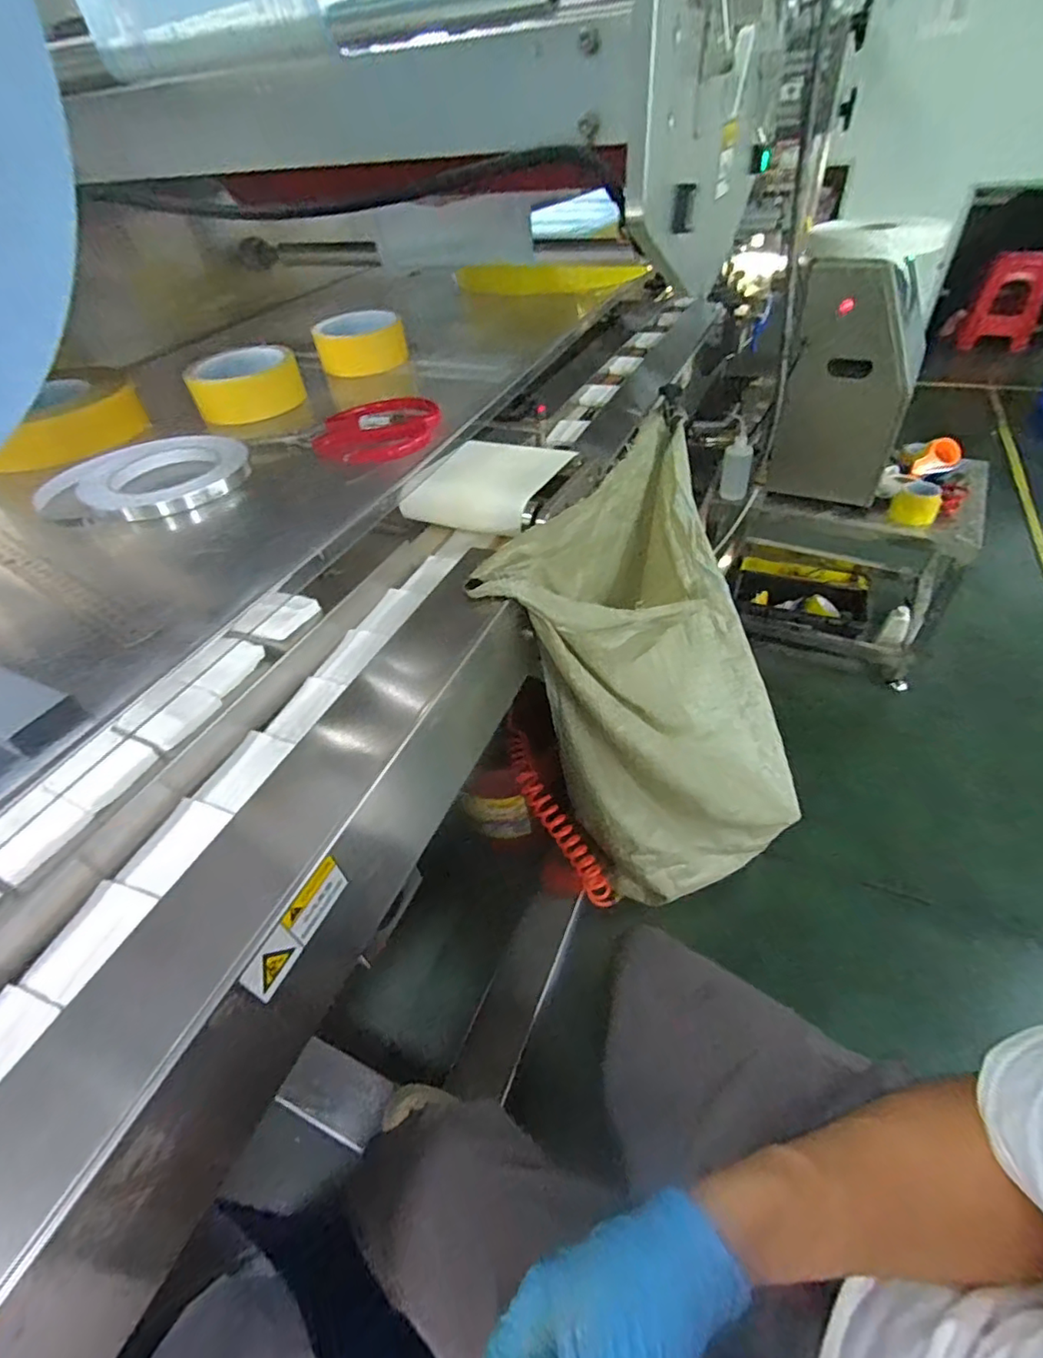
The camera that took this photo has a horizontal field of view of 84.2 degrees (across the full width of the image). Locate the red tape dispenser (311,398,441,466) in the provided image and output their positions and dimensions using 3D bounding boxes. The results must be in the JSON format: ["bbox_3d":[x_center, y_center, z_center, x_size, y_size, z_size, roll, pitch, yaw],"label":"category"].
[{"bbox_3d":[-0.113,-0.198,0.460,0.101,0.019,0.073,-15,45,-9],"label":"red tape dispenser"}]

